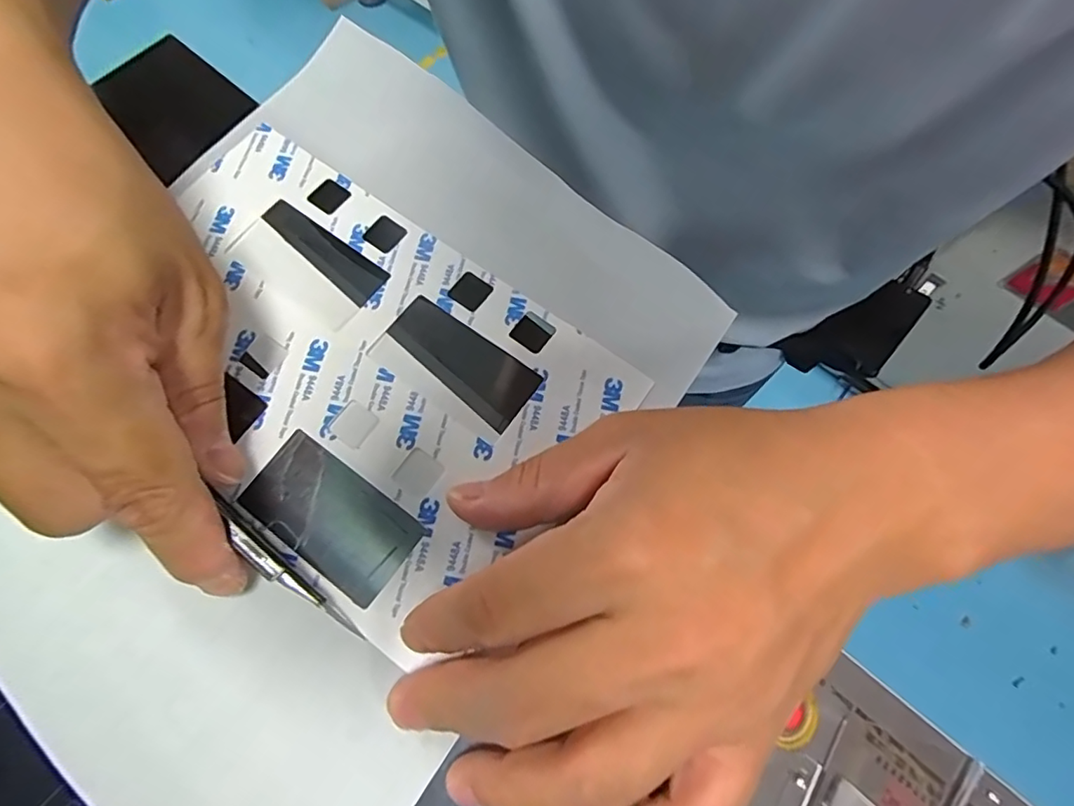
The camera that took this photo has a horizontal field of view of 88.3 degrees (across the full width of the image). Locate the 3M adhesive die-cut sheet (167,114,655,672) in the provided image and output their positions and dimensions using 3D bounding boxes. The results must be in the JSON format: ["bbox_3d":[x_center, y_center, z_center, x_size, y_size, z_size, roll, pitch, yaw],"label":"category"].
[{"bbox_3d":[-0.077,-0.020,0.207,0.191,0.004,0.124,36,74,11],"label":"3M adhesive die-cut sheet"}]

